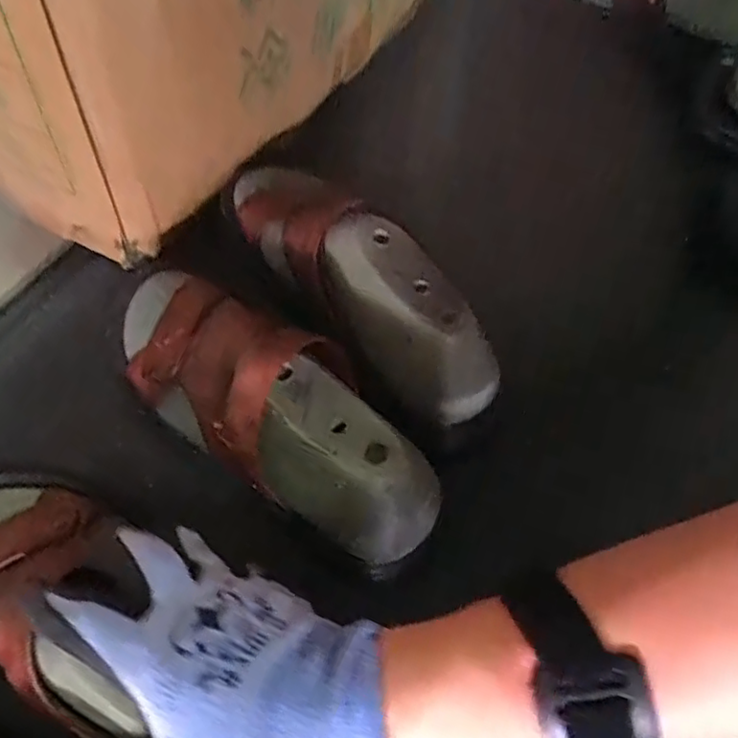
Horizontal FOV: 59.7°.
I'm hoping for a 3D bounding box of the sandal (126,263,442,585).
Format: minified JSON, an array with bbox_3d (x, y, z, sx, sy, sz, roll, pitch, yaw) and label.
[{"bbox_3d":[-0.072,0.009,0.391,0.265,0.091,0.083,37,66,25],"label":"sandal"}]

